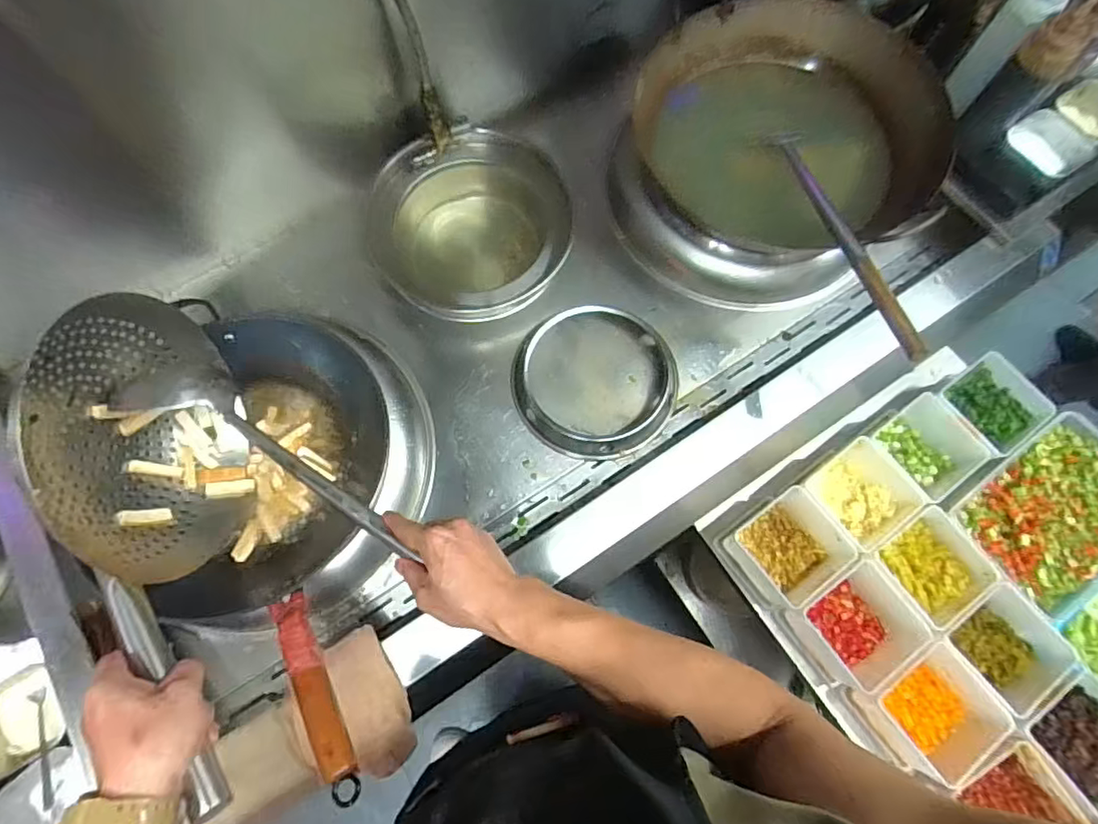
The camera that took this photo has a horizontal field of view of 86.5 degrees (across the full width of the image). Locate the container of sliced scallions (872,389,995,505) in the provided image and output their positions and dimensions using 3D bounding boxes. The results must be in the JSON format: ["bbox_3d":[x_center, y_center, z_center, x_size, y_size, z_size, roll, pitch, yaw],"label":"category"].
[{"bbox_3d":[0.508,0.055,0.805,0.099,0.091,0.125,-25,74,-9],"label":"container of sliced scallions"}]

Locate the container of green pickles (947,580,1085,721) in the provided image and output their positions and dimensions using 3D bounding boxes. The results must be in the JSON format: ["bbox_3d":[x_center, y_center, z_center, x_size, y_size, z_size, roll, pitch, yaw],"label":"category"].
[{"bbox_3d":[0.556,0.290,0.713,0.115,0.075,0.121,-29,74,-11],"label":"container of green pickles"}]

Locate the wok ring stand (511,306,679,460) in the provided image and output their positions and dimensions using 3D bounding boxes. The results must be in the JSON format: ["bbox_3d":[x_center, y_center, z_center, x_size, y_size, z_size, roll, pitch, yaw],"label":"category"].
[{"bbox_3d":[0.066,-0.047,0.859,0.234,0.033,0.211,12,72,3],"label":"wok ring stand"}]

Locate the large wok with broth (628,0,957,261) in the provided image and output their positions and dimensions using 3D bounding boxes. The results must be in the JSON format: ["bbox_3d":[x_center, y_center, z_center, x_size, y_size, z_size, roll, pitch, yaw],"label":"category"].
[{"bbox_3d":[0.343,-0.417,0.879,0.394,0.140,0.408,-1,85,12],"label":"large wok with broth"}]

